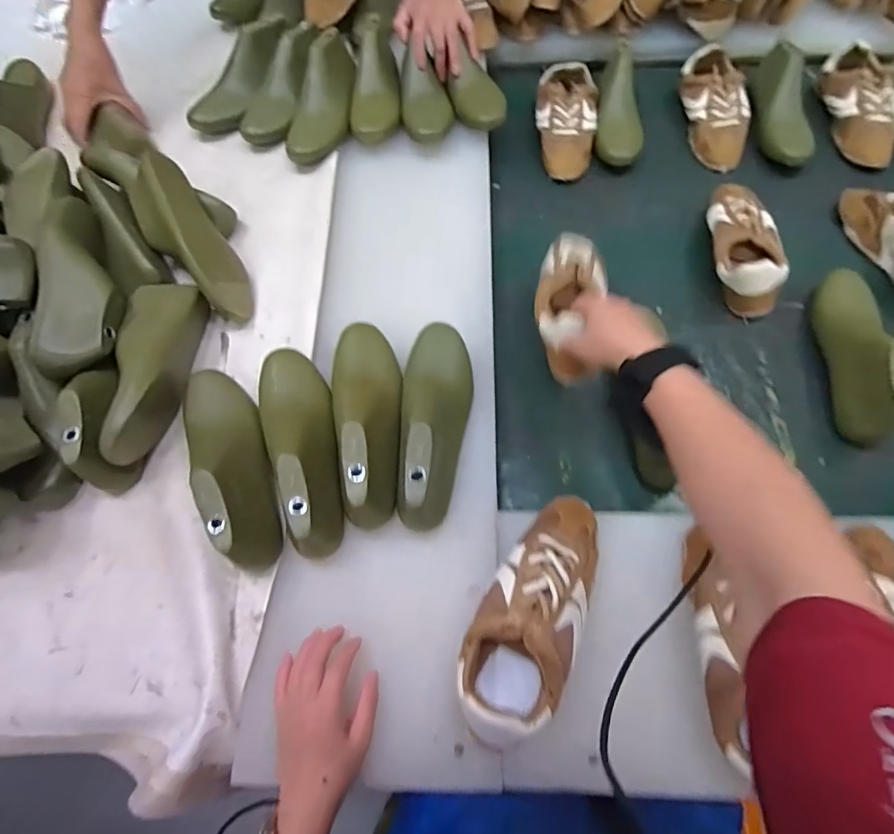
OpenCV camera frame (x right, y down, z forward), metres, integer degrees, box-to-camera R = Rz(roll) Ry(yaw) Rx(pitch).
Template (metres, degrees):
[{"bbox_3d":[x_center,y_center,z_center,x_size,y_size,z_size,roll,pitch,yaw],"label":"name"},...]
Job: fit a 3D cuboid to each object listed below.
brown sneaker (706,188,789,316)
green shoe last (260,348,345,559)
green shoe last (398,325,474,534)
[{"bbox_3d":[0.413,-0.253,0.664,0.083,0.066,0.218,7,67,6],"label":"brown sneaker"},{"bbox_3d":[-0.152,0.020,0.508,0.072,0.100,0.240,-21,67,-6],"label":"green shoe last"},{"bbox_3d":[-0.010,0.001,0.516,0.080,0.105,0.235,2,66,4],"label":"green shoe last"}]

